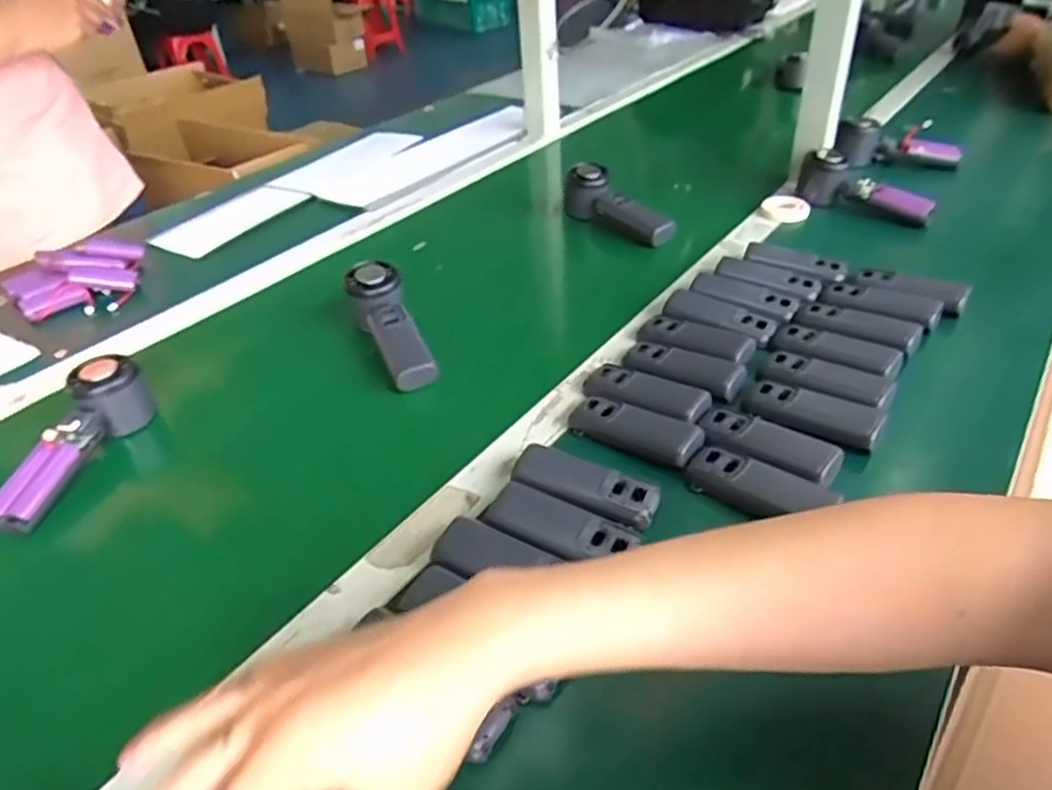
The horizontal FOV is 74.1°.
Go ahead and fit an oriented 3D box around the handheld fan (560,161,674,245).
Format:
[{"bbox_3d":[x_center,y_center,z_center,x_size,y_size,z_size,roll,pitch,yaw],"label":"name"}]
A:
[{"bbox_3d":[0.117,-0.231,0.872,0.169,0.058,0.046,38,52,26],"label":"handheld fan"}]

